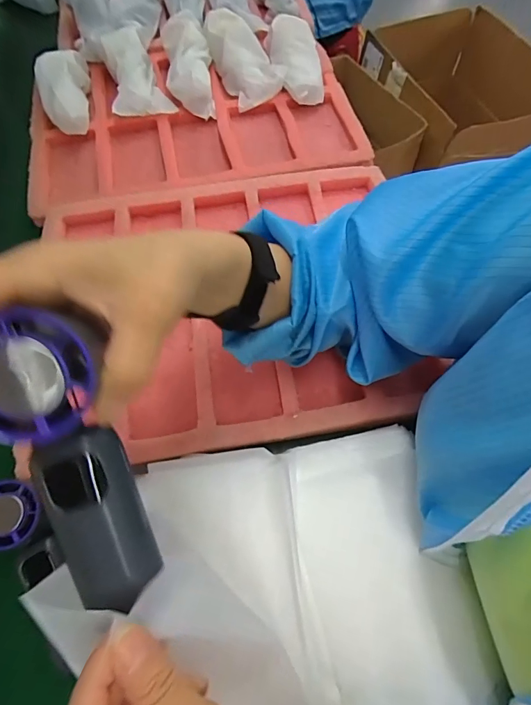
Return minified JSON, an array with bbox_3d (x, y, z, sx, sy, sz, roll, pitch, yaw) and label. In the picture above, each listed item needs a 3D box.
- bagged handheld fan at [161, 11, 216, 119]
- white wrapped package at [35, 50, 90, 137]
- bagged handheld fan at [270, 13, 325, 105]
[{"bbox_3d":[-0.115,-0.436,0.587,0.070,0.055,0.178,-10,79,-3],"label":"bagged handheld fan"},{"bbox_3d":[-0.292,-0.380,0.579,0.059,0.065,0.161,-11,62,-3],"label":"white wrapped package"},{"bbox_3d":[0.046,-0.455,0.607,0.070,0.031,0.173,-12,75,-4],"label":"bagged handheld fan"}]

